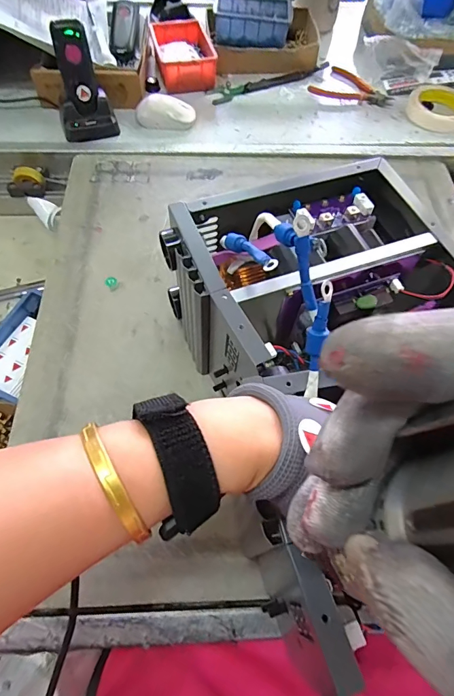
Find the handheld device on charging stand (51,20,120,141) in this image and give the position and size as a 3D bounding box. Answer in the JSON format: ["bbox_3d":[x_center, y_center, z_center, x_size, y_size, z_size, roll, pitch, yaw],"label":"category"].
[{"bbox_3d":[-0.226,-0.400,0.597,0.085,0.136,0.068,-19,64,-11],"label":"handheld device on charging stand"}]

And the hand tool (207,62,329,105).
[{"bbox_3d":[0.081,-0.504,0.730,0.243,0.009,0.045,-22,65,-13],"label":"hand tool"}]

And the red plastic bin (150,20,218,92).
[{"bbox_3d":[-0.083,-0.552,0.733,0.106,0.045,0.165,-8,63,-6],"label":"red plastic bin"}]

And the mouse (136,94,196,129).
[{"bbox_3d":[-0.102,-0.396,0.655,0.094,0.036,0.055,14,63,6],"label":"mouse"}]

